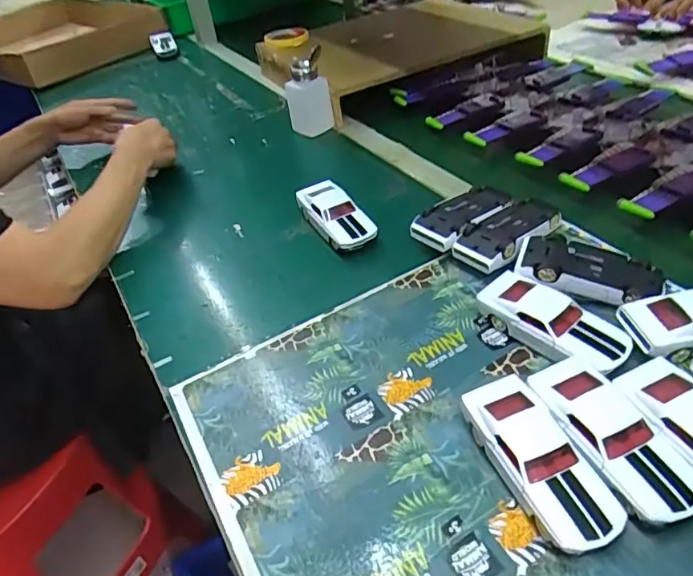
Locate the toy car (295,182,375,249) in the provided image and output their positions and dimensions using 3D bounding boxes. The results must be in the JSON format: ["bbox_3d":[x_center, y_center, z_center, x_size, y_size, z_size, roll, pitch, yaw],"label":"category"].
[{"bbox_3d":[-0.014,-0.085,0.634,0.052,0.039,0.128,-25,44,-20],"label":"toy car"}]

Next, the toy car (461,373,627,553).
[{"bbox_3d":[0.135,0.121,0.375,0.053,0.036,0.125,-18,42,-12],"label":"toy car"}]

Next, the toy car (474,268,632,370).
[{"bbox_3d":[0.179,0.031,0.466,0.057,0.037,0.130,-33,47,-27],"label":"toy car"}]

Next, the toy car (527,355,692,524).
[{"bbox_3d":[0.188,0.108,0.380,0.052,0.037,0.126,-19,42,-13],"label":"toy car"}]

